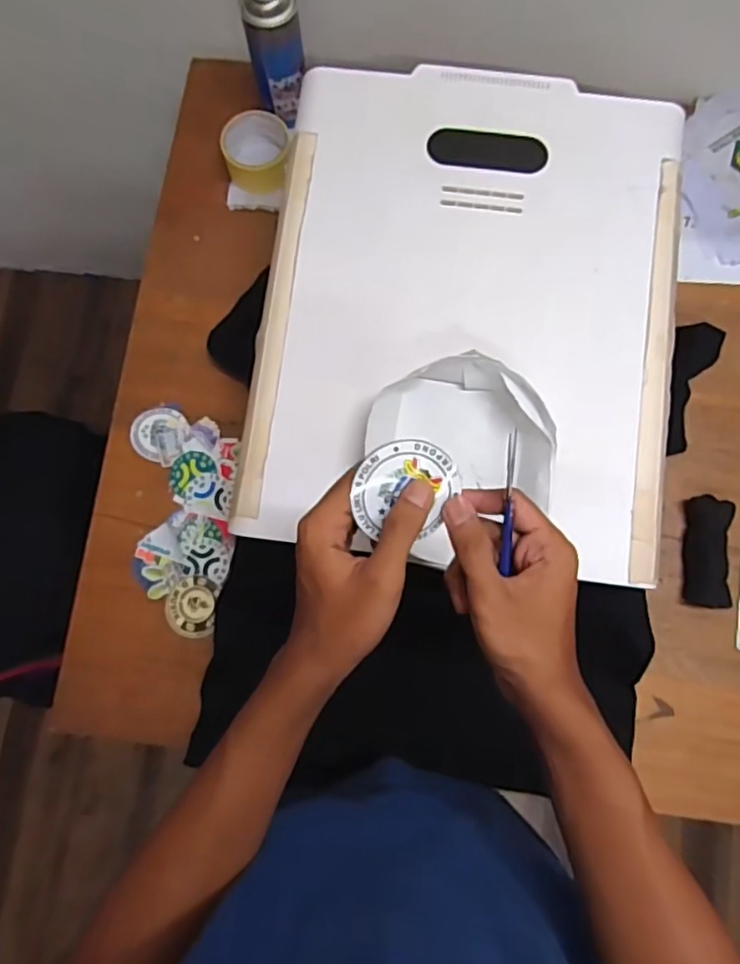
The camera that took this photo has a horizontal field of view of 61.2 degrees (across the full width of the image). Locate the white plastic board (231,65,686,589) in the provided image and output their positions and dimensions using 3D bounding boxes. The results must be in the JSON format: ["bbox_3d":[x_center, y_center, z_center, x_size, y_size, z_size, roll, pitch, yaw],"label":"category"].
[{"bbox_3d":[0.097,-0.176,0.625,0.396,0.024,0.493,7,81,3],"label":"white plastic board"}]

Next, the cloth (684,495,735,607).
[{"bbox_3d":[0.390,0.080,0.722,0.046,0.022,0.125,5,81,2],"label":"cloth"}]

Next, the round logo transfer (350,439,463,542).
[{"bbox_3d":[0.023,0.004,0.377,0.061,0.006,0.058,2,101,-2],"label":"round logo transfer"}]

